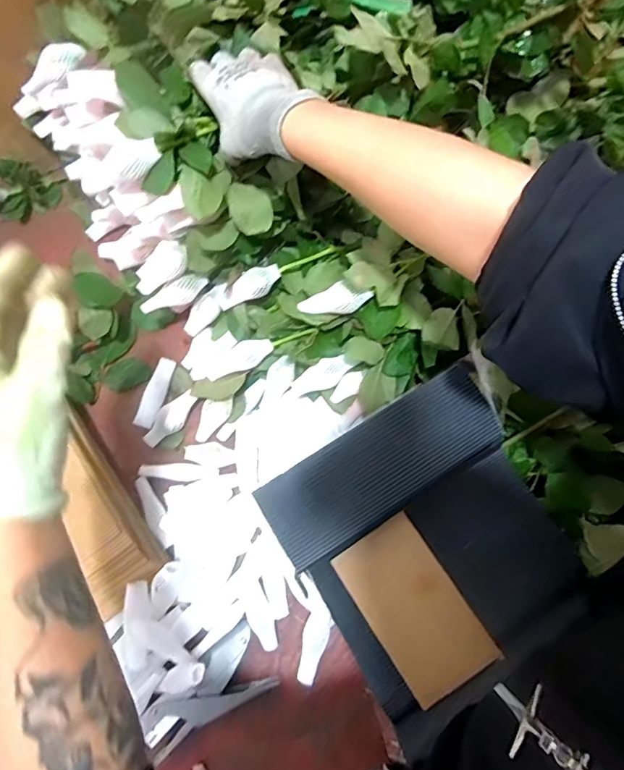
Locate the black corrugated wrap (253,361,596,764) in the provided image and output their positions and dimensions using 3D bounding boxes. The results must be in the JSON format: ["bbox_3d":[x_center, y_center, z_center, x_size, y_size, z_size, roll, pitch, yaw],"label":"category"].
[{"bbox_3d":[0.102,0.136,0.389,0.217,0.092,0.239,-32,77,-8],"label":"black corrugated wrap"}]

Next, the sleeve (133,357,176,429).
[{"bbox_3d":[-0.196,0.009,0.572,0.030,0.012,0.090,14,75,4],"label":"sleeve"}]

